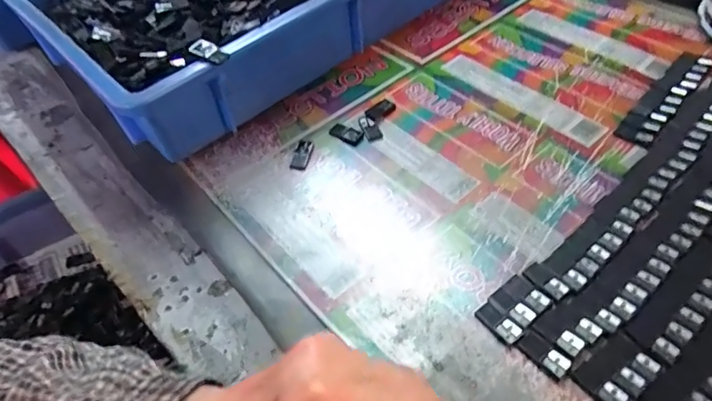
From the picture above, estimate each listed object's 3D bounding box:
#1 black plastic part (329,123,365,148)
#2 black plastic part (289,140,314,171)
[{"bbox_3d":[-0.008,-0.055,0.389,0.029,0.004,0.016,25,57,25],"label":"black plastic part"},{"bbox_3d":[-0.043,-0.037,0.387,0.014,0.004,0.033,6,50,12],"label":"black plastic part"}]

